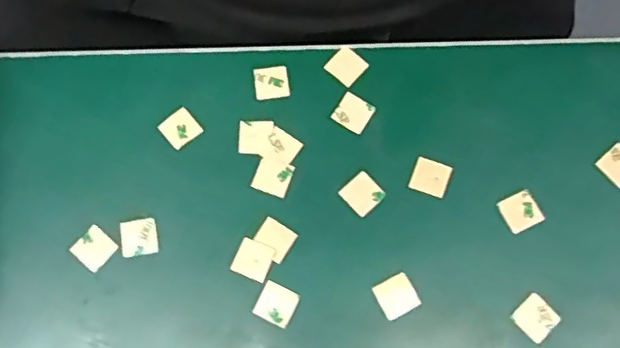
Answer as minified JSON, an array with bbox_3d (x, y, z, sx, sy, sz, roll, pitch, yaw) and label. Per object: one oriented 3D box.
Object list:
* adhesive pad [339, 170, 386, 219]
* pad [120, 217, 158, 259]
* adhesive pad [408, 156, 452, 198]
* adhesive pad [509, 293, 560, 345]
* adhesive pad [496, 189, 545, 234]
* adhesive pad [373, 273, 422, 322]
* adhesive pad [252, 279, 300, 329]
[{"bbox_3d":[0.023,0.008,0.275,0.016,0.004,0.016,-43,79,-10],"label":"adhesive pad"},{"bbox_3d":[-0.075,0.028,0.272,0.016,0.004,0.016,-10,75,-2],"label":"pad"},{"bbox_3d":[0.054,0.001,0.277,0.016,0.004,0.015,22,77,6],"label":"adhesive pad"},{"bbox_3d":[0.095,0.060,0.261,0.015,0.004,0.016,-43,79,-10],"label":"adhesive pad"},{"bbox_3d":[0.093,0.016,0.272,0.016,0.004,0.016,-25,77,-6],"label":"adhesive pad"},{"bbox_3d":[0.037,0.052,0.264,0.016,0.004,0.016,-27,77,-6],"label":"adhesive pad"},{"bbox_3d":[-0.015,0.055,0.264,0.016,0.004,0.016,25,77,7],"label":"adhesive pad"}]

